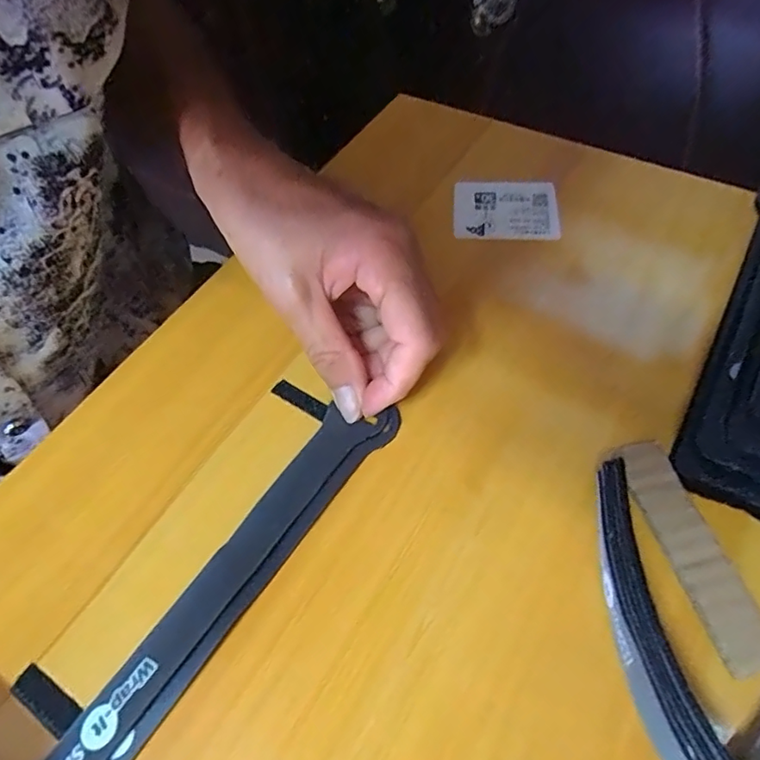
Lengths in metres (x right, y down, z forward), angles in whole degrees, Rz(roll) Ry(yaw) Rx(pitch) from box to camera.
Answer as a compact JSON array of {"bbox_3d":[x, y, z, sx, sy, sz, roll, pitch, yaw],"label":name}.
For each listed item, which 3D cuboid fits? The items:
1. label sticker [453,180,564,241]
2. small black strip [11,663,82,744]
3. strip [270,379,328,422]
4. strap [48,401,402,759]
[{"bbox_3d":[0.074,-0.102,0.323,0.059,0.006,0.049,2,58,6],"label":"label sticker"},{"bbox_3d":[-0.119,0.114,0.193,0.029,0.004,0.011,27,64,20],"label":"small black strip"},{"bbox_3d":[-0.037,0.009,0.255,0.030,0.004,0.008,29,64,21],"label":"strip"},{"bbox_3d":[-0.059,0.080,0.209,0.028,0.005,0.191,29,63,21],"label":"strap"}]

